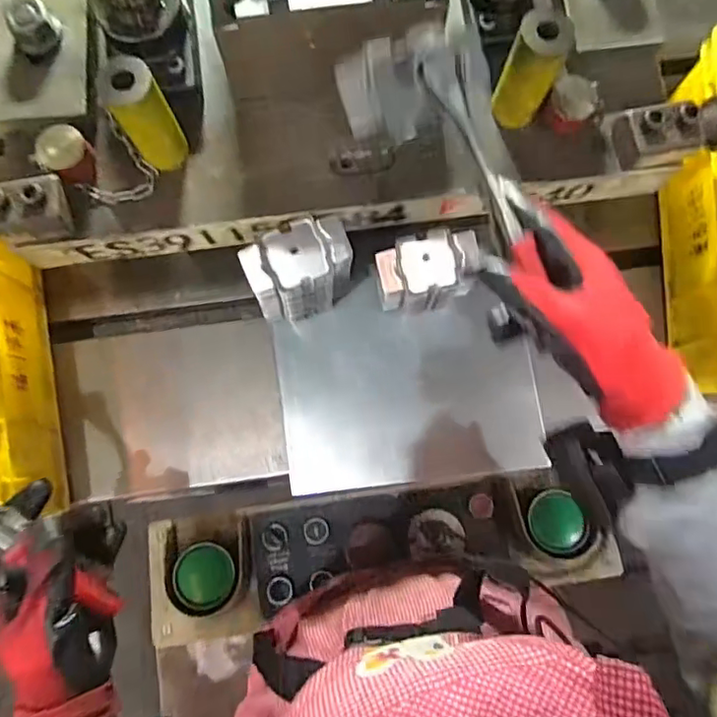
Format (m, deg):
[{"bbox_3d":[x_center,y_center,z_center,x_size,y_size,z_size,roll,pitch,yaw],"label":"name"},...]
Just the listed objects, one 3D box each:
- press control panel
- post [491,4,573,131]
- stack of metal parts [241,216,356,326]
[{"bbox_3d":[0.021,0.231,0.706,0.524,0.103,0.135,-8,79,-2],"label":"press control panel"},{"bbox_3d":[0.137,-0.228,0.460,0.041,0.091,0.038,28,80,5],"label":"post"},{"bbox_3d":[-0.053,-0.075,0.552,0.089,0.138,0.053,-15,80,-3],"label":"stack of metal parts"}]

